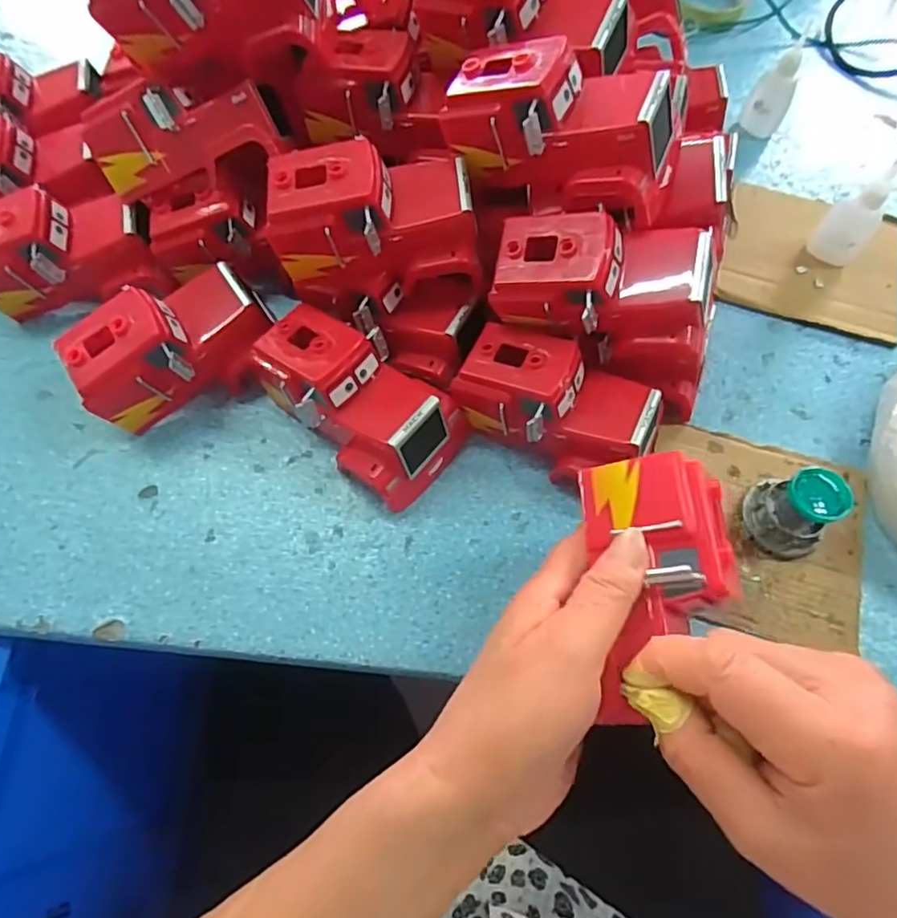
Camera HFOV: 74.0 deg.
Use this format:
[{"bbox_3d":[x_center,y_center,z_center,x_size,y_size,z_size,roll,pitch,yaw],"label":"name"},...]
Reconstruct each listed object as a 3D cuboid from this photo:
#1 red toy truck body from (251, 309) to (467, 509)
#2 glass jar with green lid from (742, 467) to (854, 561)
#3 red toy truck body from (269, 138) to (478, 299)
[{"bbox_3d":[-0.056,-0.035,0.360,0.122,0.065,0.071,35,69,13],"label":"red toy truck body"},{"bbox_3d":[0.200,0.030,0.344,0.042,0.047,0.047,-26,69,-13],"label":"glass jar with green lid"},{"bbox_3d":[-0.040,-0.135,0.345,0.113,0.069,0.056,1,65,-1],"label":"red toy truck body"}]

